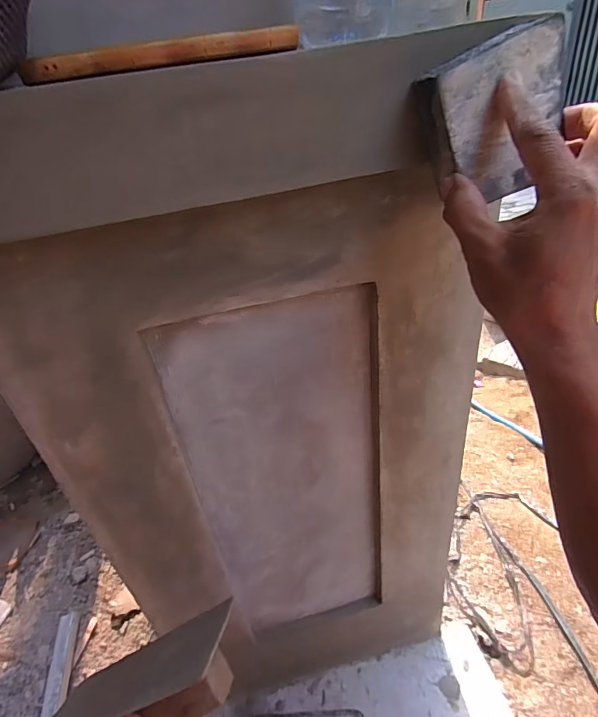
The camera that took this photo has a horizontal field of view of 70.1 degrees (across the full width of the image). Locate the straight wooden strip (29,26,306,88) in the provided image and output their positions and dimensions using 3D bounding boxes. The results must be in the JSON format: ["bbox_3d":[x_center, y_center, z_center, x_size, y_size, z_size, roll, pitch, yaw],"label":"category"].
[{"bbox_3d":[-0.072,-0.169,0.235,0.148,0.013,0.008,-14,34,-10],"label":"straight wooden strip"}]

